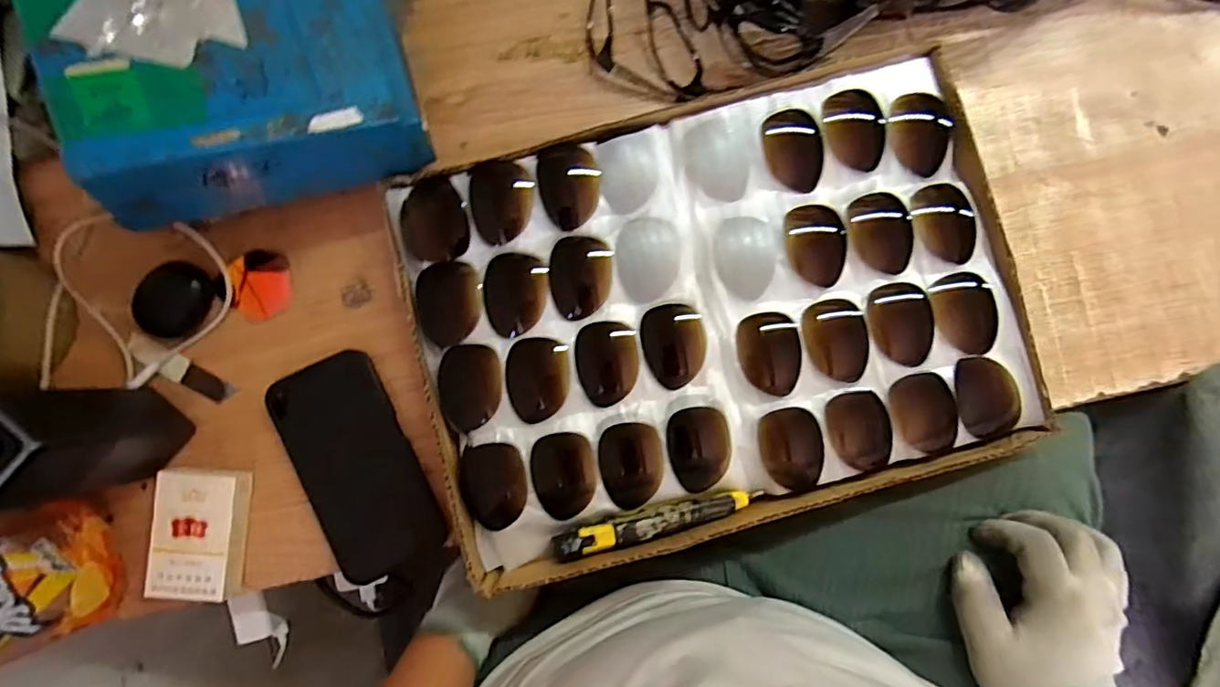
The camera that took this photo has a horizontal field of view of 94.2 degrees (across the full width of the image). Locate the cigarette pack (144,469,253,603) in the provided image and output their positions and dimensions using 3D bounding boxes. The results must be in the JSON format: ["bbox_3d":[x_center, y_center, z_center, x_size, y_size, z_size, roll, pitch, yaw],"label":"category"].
[{"bbox_3d":[-0.303,0.141,0.422,0.058,0.029,0.092,3,86,-1],"label":"cigarette pack"}]

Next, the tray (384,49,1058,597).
[{"bbox_3d":[0.077,-0.025,0.427,0.426,0.051,0.299,-15,87,-2],"label":"tray"}]

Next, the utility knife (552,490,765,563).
[{"bbox_3d":[0.033,0.126,0.399,0.150,0.020,0.019,-14,87,-2],"label":"utility knife"}]

